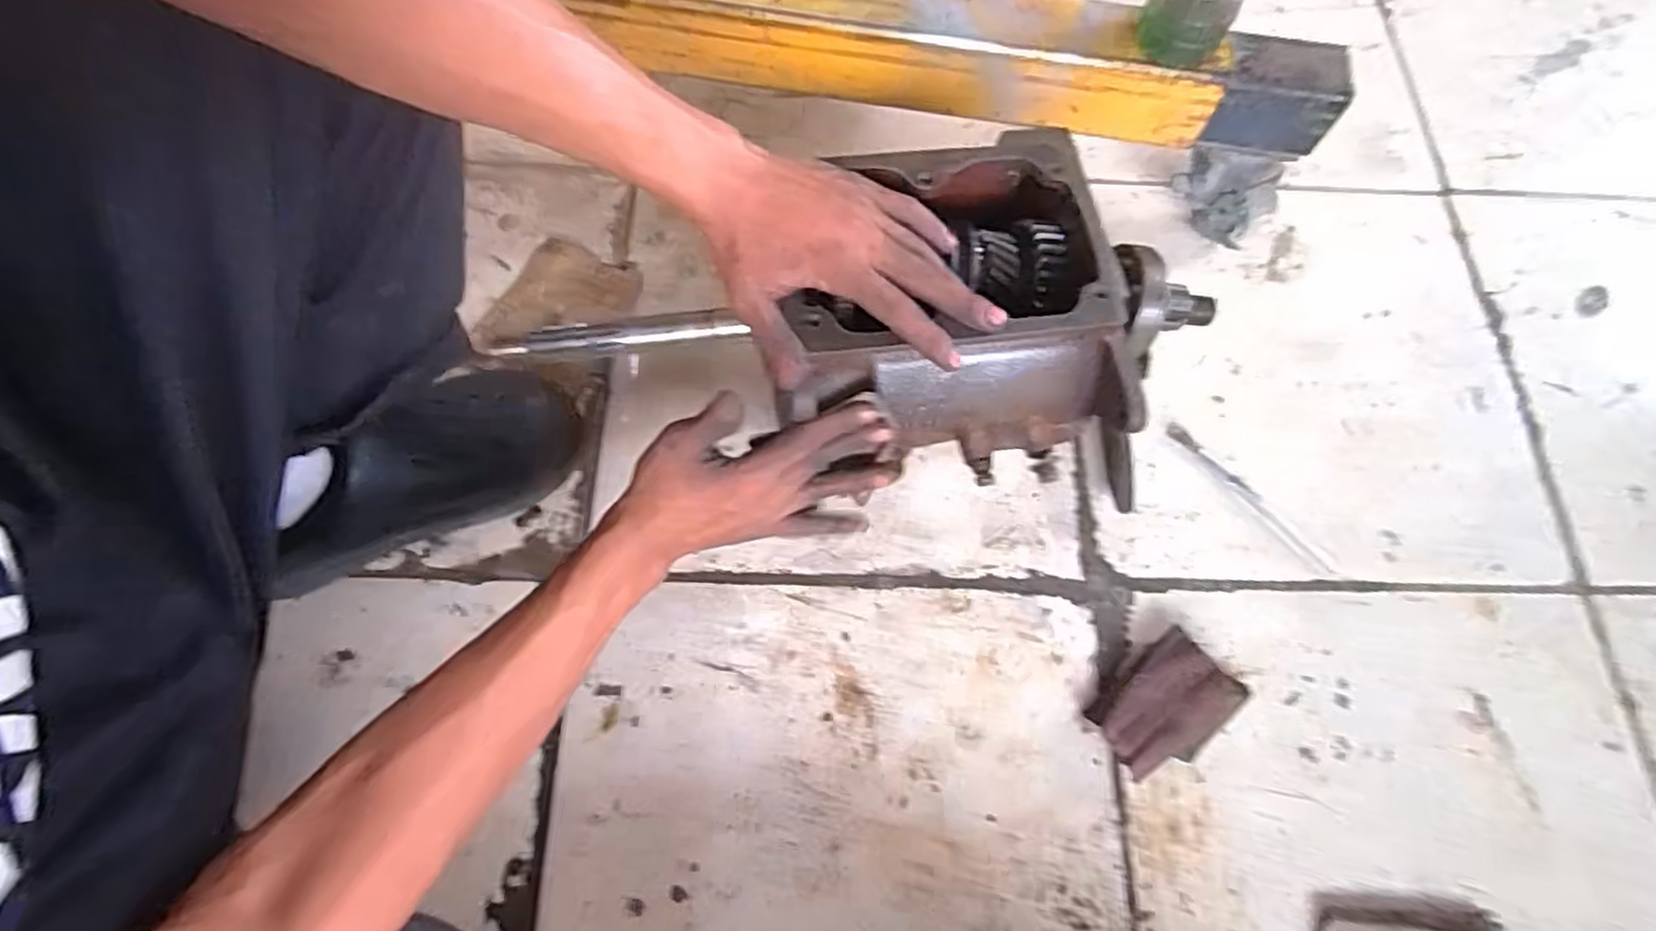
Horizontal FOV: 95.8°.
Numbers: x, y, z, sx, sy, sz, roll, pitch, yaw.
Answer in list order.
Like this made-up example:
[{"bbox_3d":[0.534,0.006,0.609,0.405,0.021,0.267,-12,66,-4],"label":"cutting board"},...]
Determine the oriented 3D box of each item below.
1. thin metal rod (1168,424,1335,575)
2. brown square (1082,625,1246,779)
[{"bbox_3d":[0.352,0.025,0.624,0.015,0.007,0.165,-41,76,-16],"label":"thin metal rod"},{"bbox_3d":[0.245,0.176,0.543,0.101,0.023,0.072,-40,75,-15],"label":"brown square"}]

